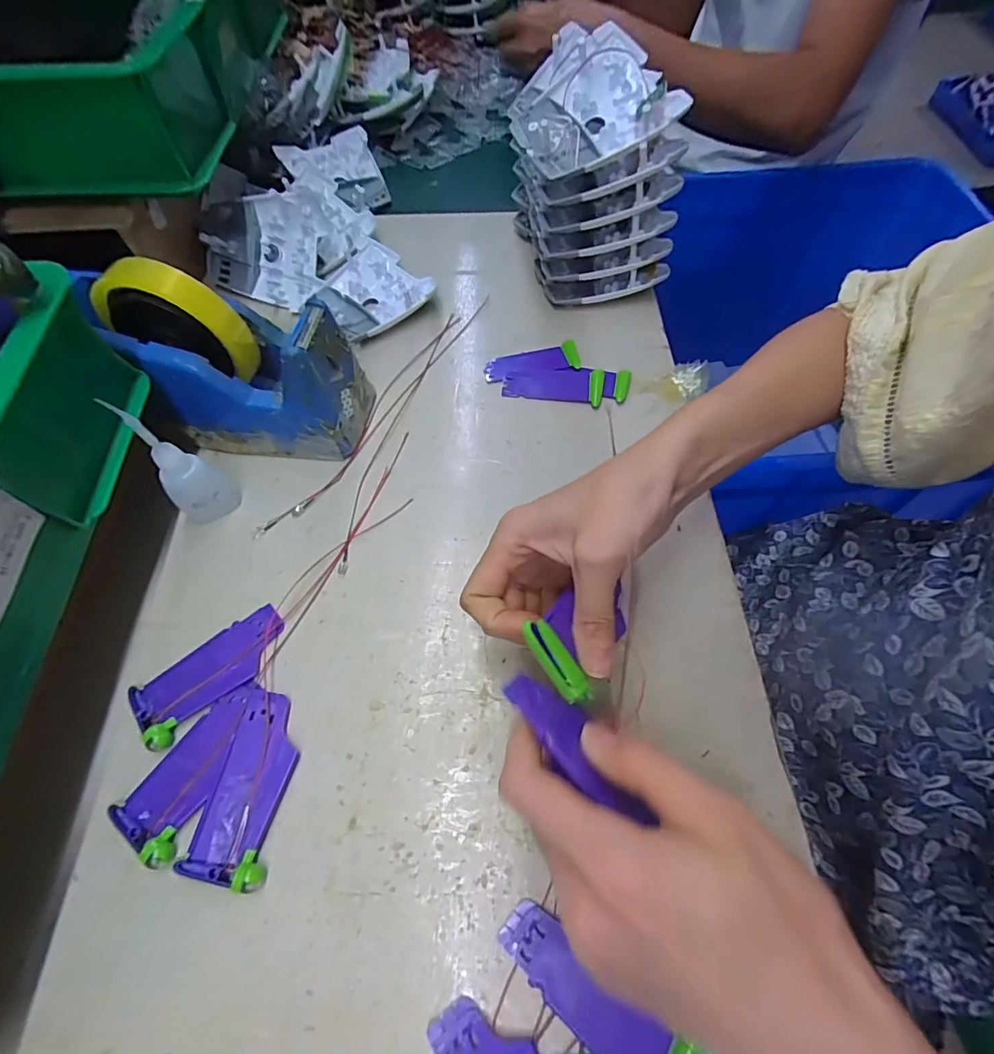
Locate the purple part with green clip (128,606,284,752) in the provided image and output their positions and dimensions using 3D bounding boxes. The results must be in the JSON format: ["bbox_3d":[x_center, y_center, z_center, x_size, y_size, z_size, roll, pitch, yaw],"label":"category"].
[{"bbox_3d":[-0.169,0.086,0.289,0.088,0.007,0.039,-37,68,-18],"label":"purple part with green clip"}]

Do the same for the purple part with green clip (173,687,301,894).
[{"bbox_3d":[-0.131,0.138,0.260,0.041,0.008,0.089,10,62,5],"label":"purple part with green clip"}]

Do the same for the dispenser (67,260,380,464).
[{"bbox_3d":[-0.195,-0.119,0.340,0.181,0.117,0.074,8,62,4],"label":"dispenser"}]

